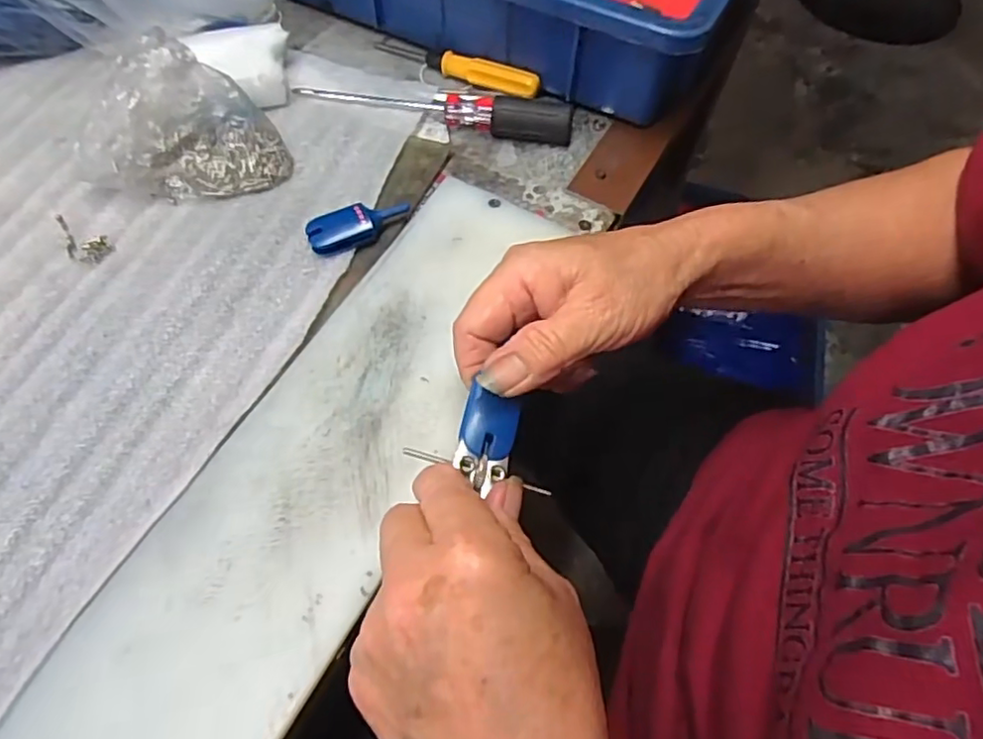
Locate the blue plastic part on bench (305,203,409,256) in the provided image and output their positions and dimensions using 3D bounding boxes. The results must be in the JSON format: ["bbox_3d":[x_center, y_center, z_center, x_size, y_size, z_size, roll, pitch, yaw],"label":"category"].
[{"bbox_3d":[-0.073,-0.081,0.341,0.057,0.011,0.020,-22,64,-14],"label":"blue plastic part on bench"}]

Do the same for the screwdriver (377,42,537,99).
[{"bbox_3d":[-0.026,-0.206,0.415,0.126,0.020,0.012,27,63,12],"label":"screwdriver"}]

